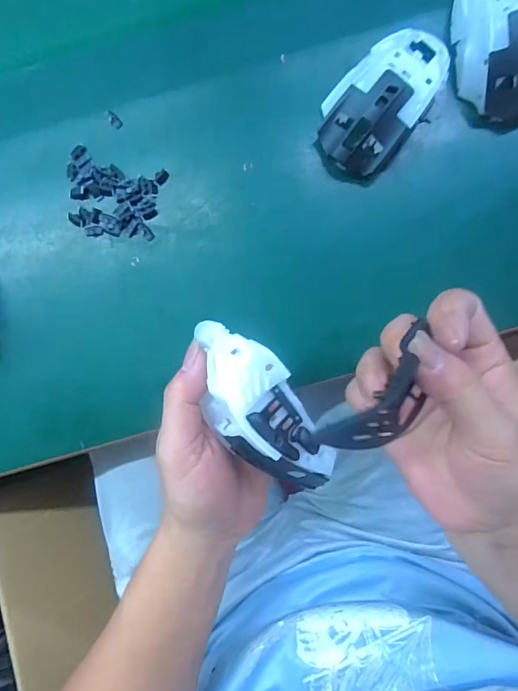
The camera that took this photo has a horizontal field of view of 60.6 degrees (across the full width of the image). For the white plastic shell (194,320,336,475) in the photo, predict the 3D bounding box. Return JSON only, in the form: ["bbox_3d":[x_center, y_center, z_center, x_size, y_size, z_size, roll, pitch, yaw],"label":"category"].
[{"bbox_3d":[-0.001,0.033,0.241,0.046,0.025,0.105,-31,90,0],"label":"white plastic shell"}]

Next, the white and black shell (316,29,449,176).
[{"bbox_3d":[0.094,-0.186,0.326,0.066,0.036,0.120,39,91,3],"label":"white and black shell"}]

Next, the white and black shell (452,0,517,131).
[{"bbox_3d":[0.182,-0.227,0.324,0.069,0.038,0.117,-8,89,2],"label":"white and black shell"}]

